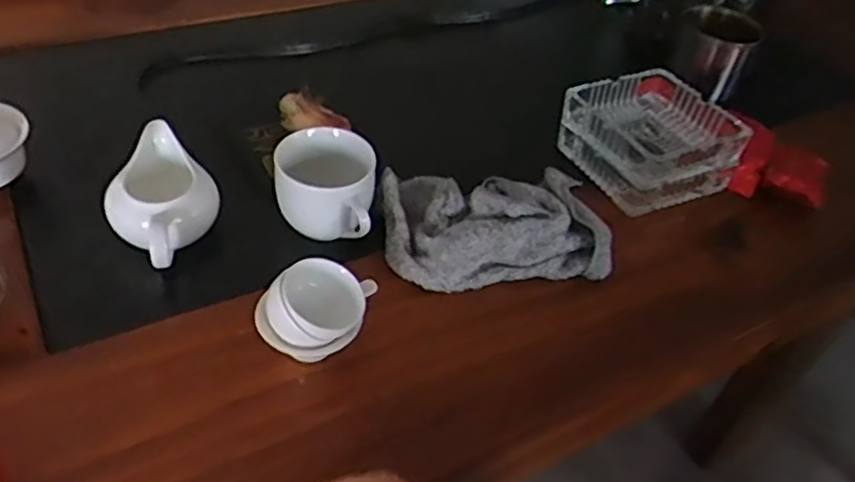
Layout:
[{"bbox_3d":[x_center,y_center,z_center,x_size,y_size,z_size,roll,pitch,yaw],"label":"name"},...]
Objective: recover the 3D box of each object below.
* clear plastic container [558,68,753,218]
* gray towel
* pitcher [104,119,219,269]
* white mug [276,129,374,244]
[{"bbox_3d":[0.200,-0.093,0.649,0.123,0.068,0.126,-19,51,-26],"label":"clear plastic container"},{"bbox_3d":[0.054,-0.013,0.568,0.177,0.054,0.113,-1,45,-10],"label":"gray towel"},{"bbox_3d":[-0.197,-0.022,0.535,0.078,0.069,0.120,-12,48,-21],"label":"pitcher"},{"bbox_3d":[-0.079,-0.040,0.544,0.075,0.061,0.079,6,44,-3],"label":"white mug"}]

